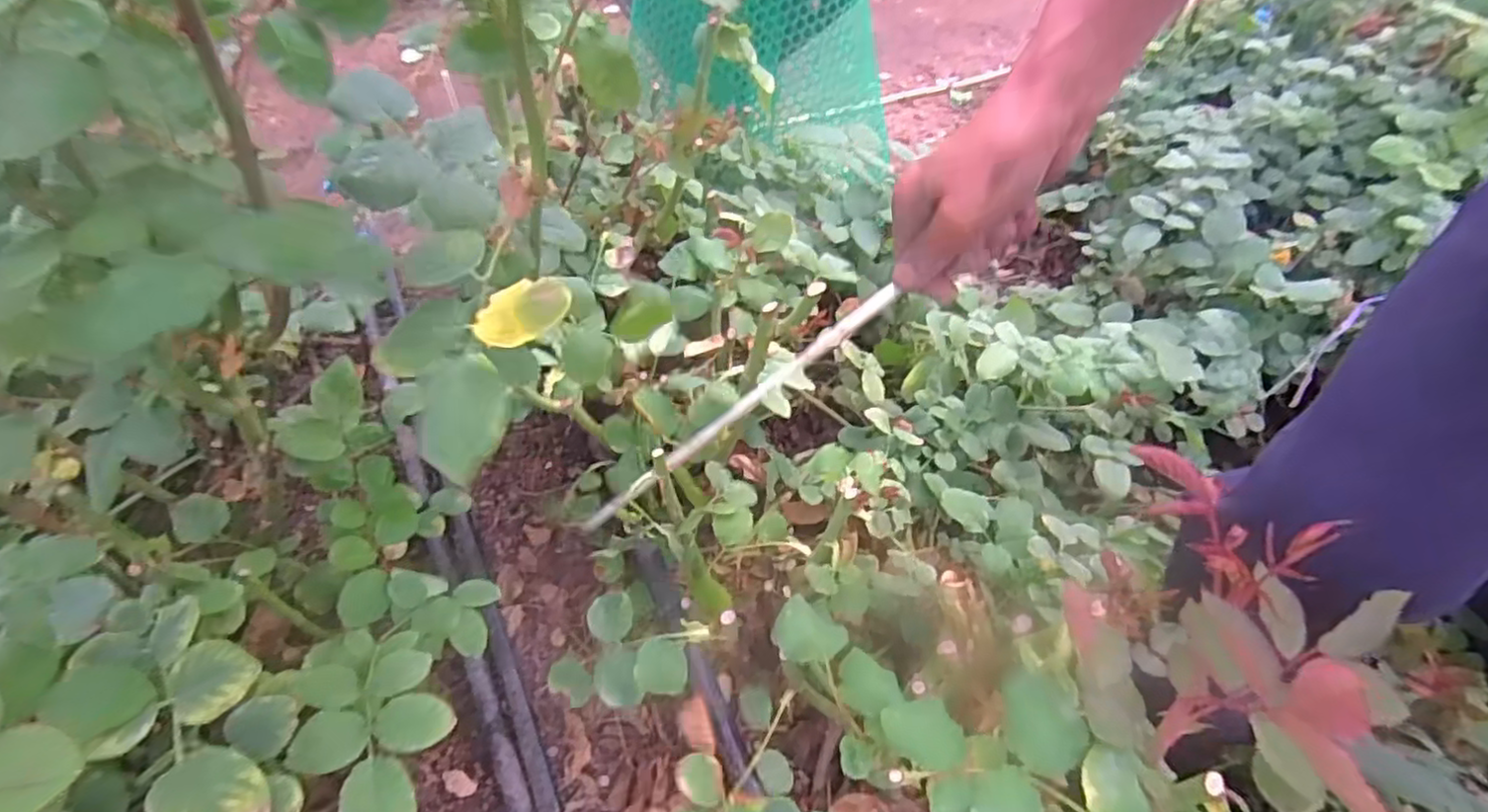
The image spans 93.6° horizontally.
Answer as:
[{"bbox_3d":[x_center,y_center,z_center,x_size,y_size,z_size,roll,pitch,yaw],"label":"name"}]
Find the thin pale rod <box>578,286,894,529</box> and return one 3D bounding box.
[{"bbox_3d":[-0.017,0.013,0.489,0.015,0.301,0.011,27,36,-41],"label":"thin pale rod"}]

